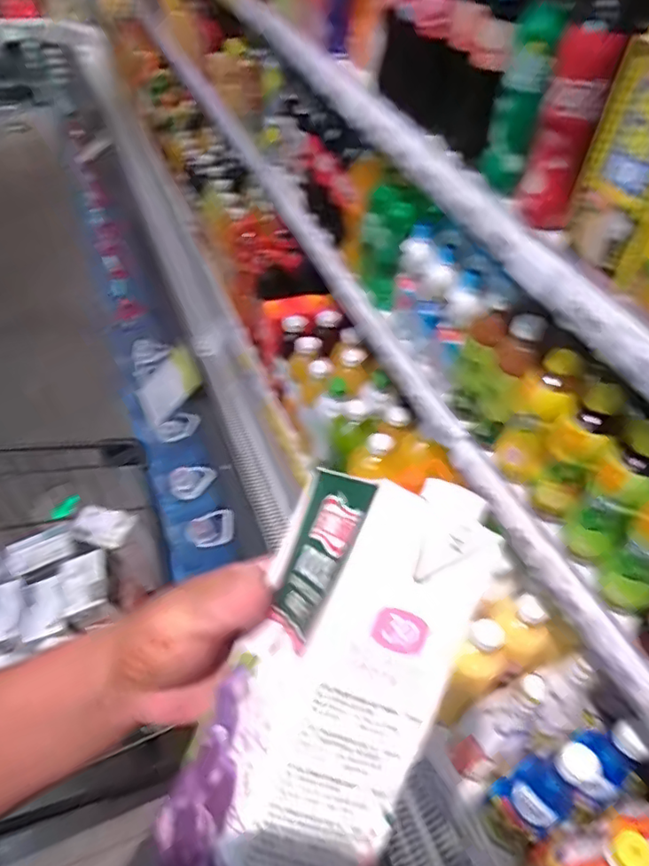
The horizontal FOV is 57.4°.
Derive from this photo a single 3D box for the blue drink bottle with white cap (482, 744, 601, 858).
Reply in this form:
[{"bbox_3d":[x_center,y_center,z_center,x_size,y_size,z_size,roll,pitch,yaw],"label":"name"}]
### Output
[{"bbox_3d":[0.278,0.479,0.779,0.071,0.275,0.076,-22,52,-24],"label":"blue drink bottle with white cap"}]

